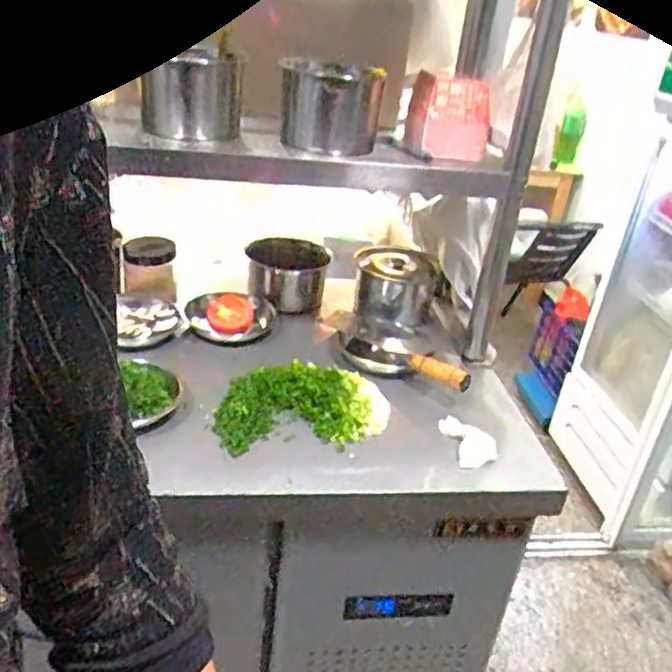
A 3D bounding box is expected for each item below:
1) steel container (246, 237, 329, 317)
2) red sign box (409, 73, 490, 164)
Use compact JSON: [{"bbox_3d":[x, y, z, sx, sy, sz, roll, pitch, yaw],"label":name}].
[{"bbox_3d":[-0.083,-0.100,1.153,0.143,0.091,0.147,5,28,-4],"label":"steel container"},{"bbox_3d":[0.164,-0.319,0.980,0.101,0.106,0.072,-1,29,-14],"label":"red sign box"}]

